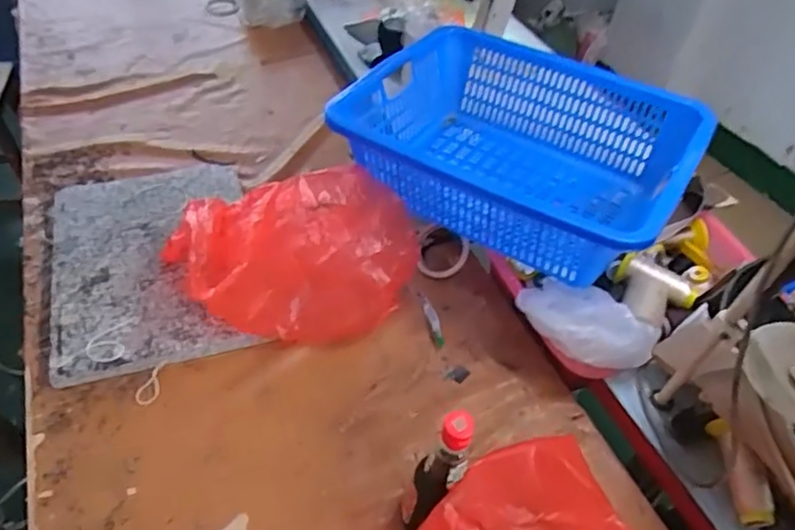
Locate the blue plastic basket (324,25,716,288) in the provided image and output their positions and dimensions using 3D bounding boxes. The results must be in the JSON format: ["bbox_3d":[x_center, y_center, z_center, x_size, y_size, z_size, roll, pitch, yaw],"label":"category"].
[{"bbox_3d":[0.192,-0.180,1.025,0.516,0.188,0.420,25,48,18],"label":"blue plastic basket"}]

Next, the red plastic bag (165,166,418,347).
[{"bbox_3d":[-0.153,-0.012,0.900,0.351,0.170,0.208,-6,46,-12],"label":"red plastic bag"}]

